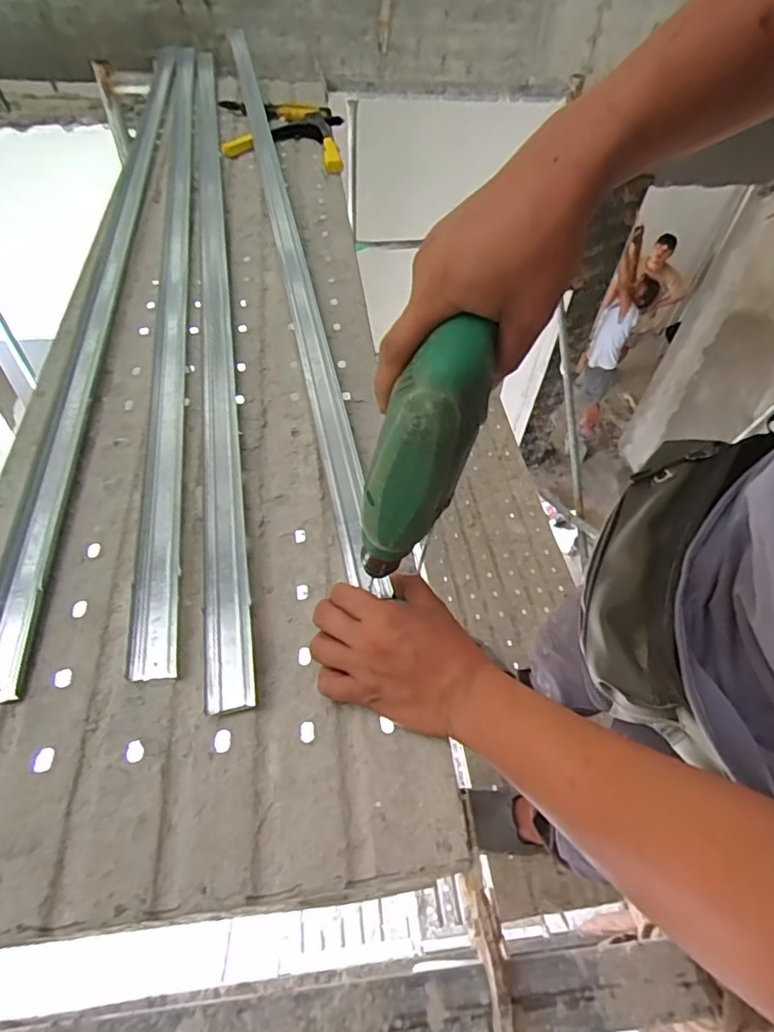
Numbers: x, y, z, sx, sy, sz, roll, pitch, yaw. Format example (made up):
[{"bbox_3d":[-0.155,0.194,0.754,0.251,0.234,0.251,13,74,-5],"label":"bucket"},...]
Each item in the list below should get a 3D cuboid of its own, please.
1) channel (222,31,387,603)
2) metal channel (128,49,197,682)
[{"bbox_3d":[-0.183,-0.529,0.938,0.046,0.033,1.470,-8,55,-12],"label":"channel"},{"bbox_3d":[-0.340,-0.475,0.907,0.050,0.025,1.574,-6,53,-11],"label":"metal channel"}]

